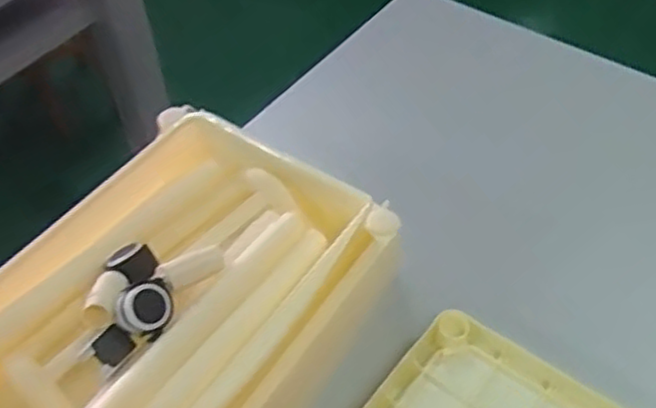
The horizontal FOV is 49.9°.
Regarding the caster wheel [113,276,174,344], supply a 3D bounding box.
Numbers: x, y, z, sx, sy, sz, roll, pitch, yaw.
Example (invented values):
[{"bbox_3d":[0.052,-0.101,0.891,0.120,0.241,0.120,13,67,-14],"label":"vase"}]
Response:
[{"bbox_3d":[-0.165,0.098,0.646,0.047,0.042,0.054,-26,86,-44],"label":"caster wheel"}]

